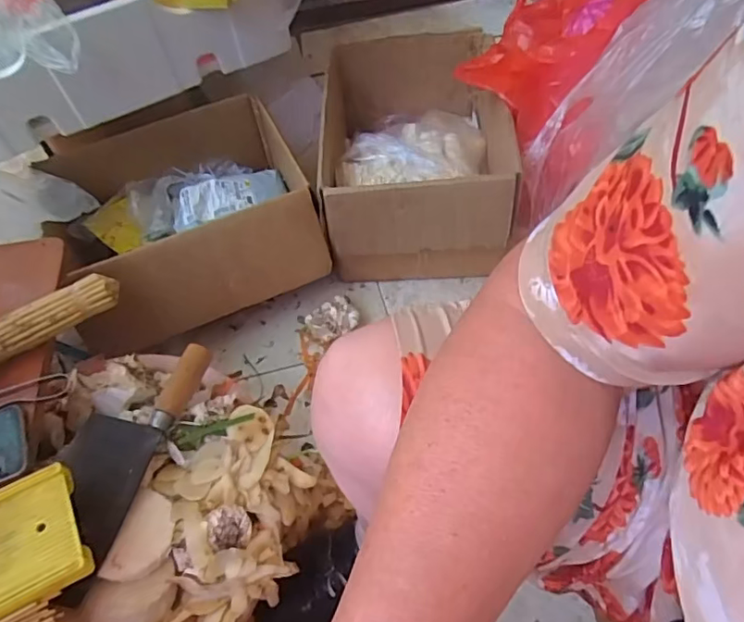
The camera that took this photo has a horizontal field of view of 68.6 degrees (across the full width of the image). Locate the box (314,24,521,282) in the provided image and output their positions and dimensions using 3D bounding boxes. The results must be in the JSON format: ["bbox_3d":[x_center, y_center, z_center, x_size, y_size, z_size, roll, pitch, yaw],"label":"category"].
[{"bbox_3d":[0.072,-0.277,0.962,0.280,0.214,0.423,-2,54,4],"label":"box"}]

